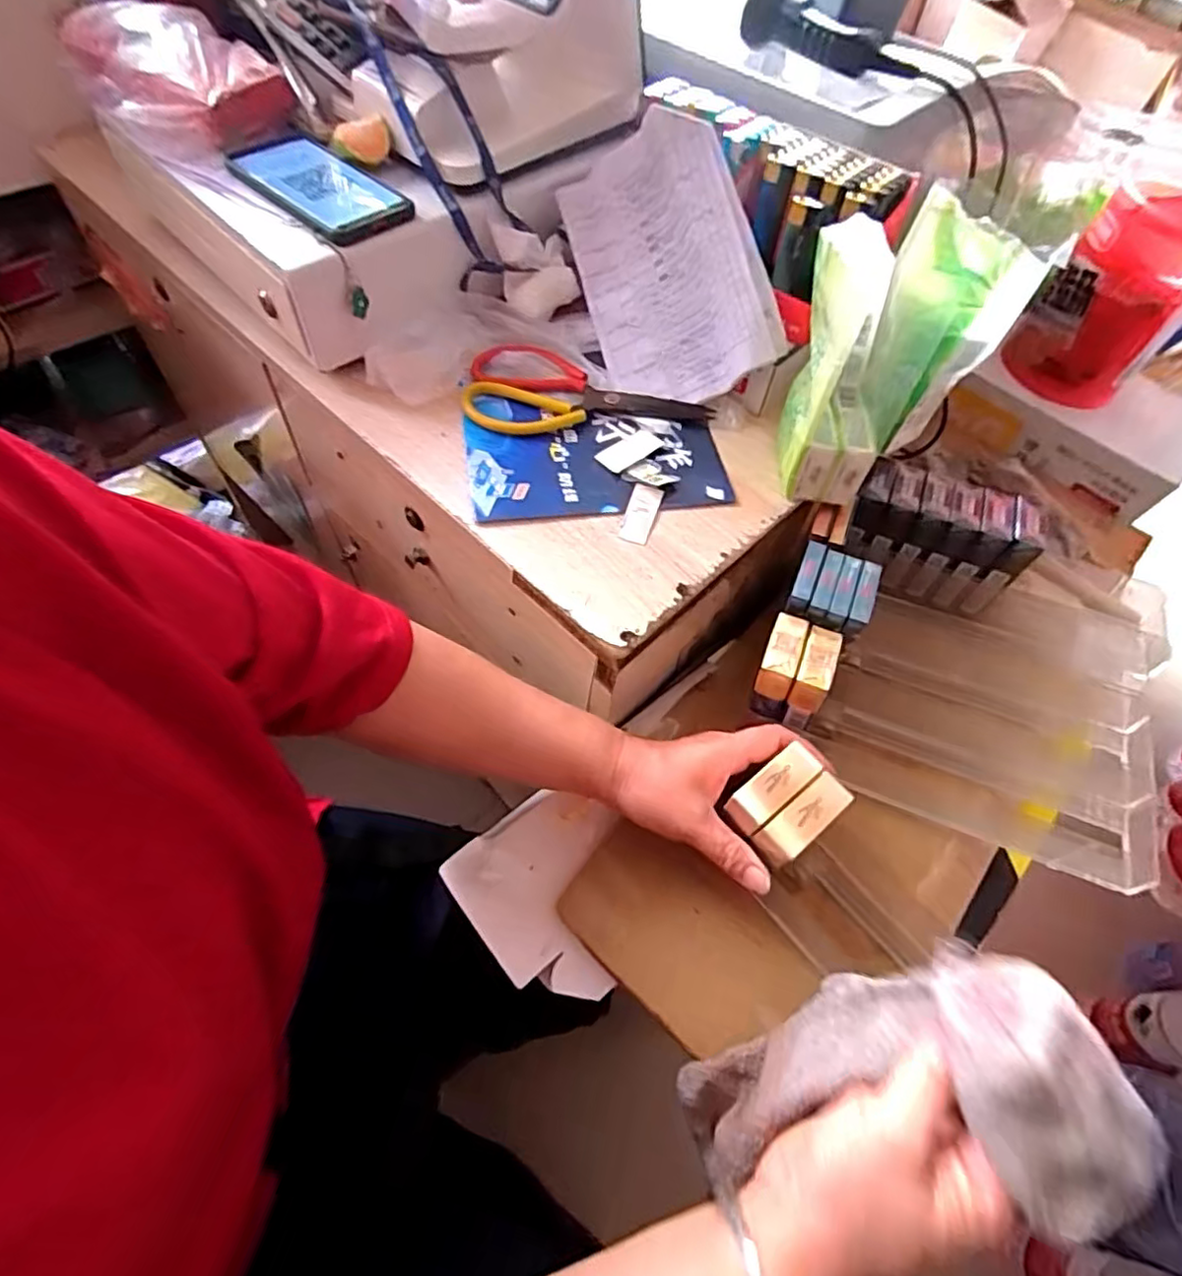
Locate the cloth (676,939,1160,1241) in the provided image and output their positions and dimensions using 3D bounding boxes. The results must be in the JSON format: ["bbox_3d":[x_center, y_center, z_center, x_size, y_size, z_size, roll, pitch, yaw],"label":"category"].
[{"bbox_3d":[0.125,0.232,0.326,0.070,0.234,0.096,8,54,-34],"label":"cloth"}]

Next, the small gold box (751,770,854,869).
[{"bbox_3d":[0.126,0.112,0.390,0.055,0.042,0.023,-33,67,-22],"label":"small gold box"}]

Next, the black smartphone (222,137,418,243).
[{"bbox_3d":[-0.208,-0.349,0.496,0.145,0.011,0.074,41,64,18],"label":"black smartphone"}]

